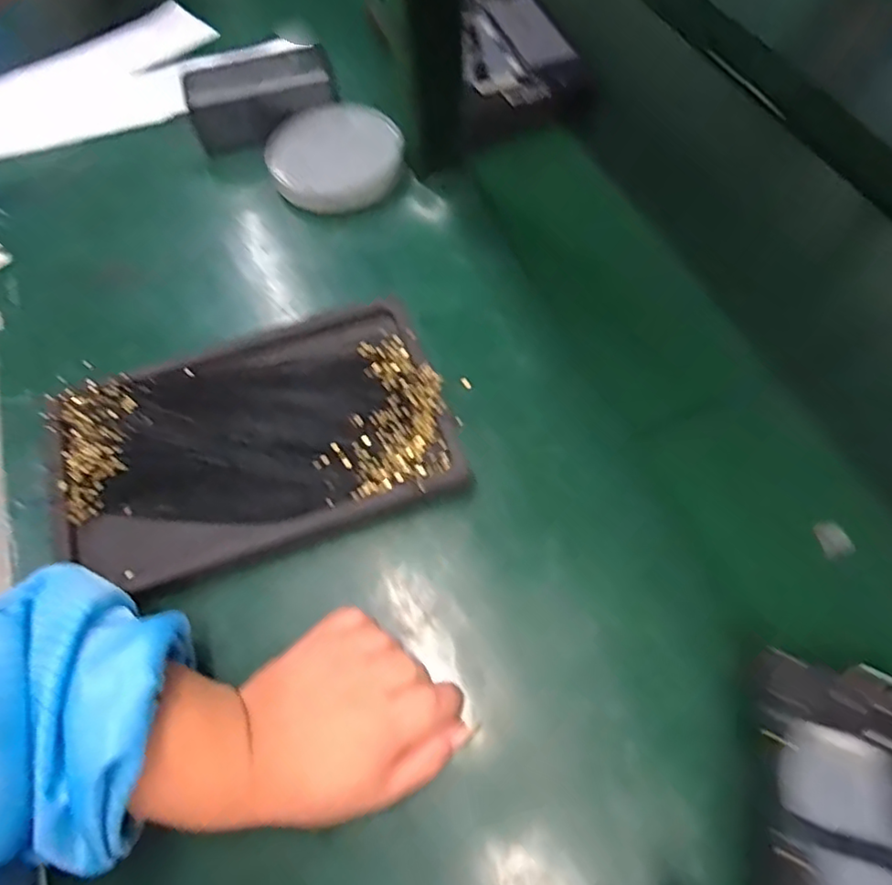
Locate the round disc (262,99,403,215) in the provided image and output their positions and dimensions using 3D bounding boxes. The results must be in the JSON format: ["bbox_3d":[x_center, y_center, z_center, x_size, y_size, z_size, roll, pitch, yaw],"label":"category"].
[{"bbox_3d":[-0.094,-0.242,0.505,0.105,0.018,0.102,-26,82,-7],"label":"round disc"}]

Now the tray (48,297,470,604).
[{"bbox_3d":[-0.123,-0.002,0.394,0.243,0.036,0.159,-21,62,-7],"label":"tray"}]

